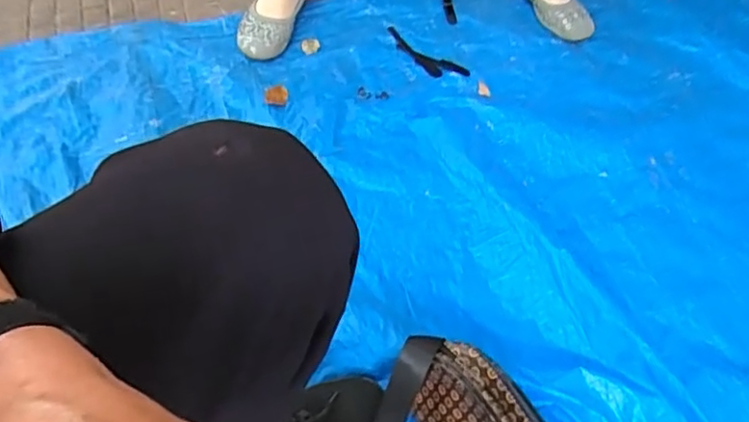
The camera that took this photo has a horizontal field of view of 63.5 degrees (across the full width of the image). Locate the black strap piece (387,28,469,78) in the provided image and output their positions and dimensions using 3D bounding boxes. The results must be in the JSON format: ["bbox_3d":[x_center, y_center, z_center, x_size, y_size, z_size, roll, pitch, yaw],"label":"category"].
[{"bbox_3d":[0.082,-0.252,0.999,0.155,0.021,0.045,28,57,15],"label":"black strap piece"}]

